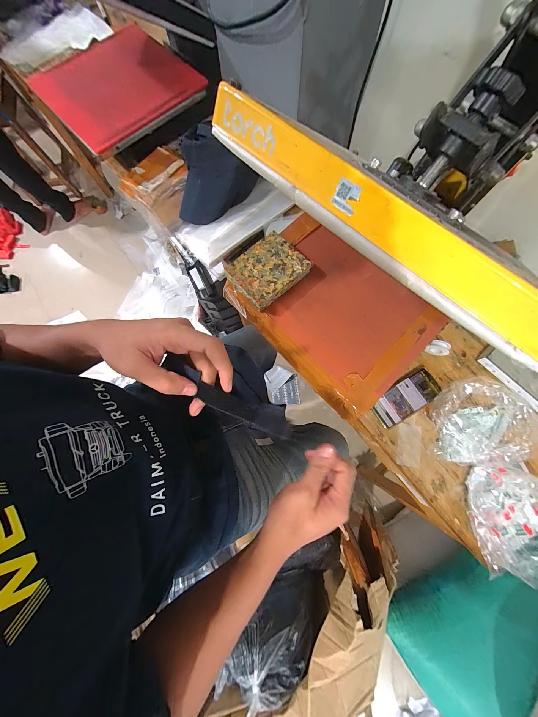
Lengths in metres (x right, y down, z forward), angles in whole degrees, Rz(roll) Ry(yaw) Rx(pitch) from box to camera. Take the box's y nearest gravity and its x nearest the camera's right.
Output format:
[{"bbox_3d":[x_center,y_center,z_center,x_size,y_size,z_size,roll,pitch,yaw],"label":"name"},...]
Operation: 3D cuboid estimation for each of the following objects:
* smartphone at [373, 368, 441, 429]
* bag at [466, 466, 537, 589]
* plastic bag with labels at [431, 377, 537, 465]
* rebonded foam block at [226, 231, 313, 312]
[{"bbox_3d":[0.325,0.090,0.544,0.165,0.004,0.074,-31,78,-5],"label":"smartphone"},{"bbox_3d":[0.488,0.312,0.453,0.154,0.085,0.201,-18,77,-2],"label":"bag"},{"bbox_3d":[0.466,0.136,0.505,0.194,0.059,0.179,0,77,1],"label":"plastic bag with labels"},{"bbox_3d":[-0.002,-0.177,0.464,0.138,0.026,0.106,-40,79,-7],"label":"rebonded foam block"}]

